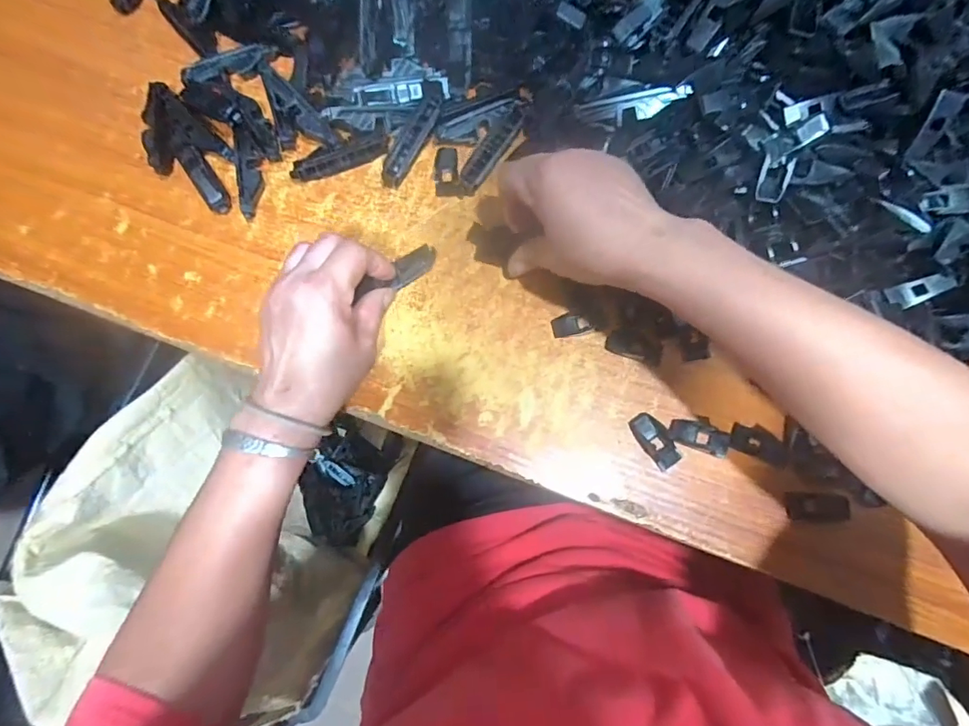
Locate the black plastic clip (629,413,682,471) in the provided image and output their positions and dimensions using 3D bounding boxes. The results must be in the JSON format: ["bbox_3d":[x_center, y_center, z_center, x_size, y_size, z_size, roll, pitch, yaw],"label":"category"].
[{"bbox_3d":[0.124,0.056,0.352,0.021,0.005,0.042,-30,81,-5],"label":"black plastic clip"}]

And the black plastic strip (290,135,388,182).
[{"bbox_3d":[-0.118,-0.169,0.394,0.079,0.014,0.017,-21,80,-4],"label":"black plastic strip"}]

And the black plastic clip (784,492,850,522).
[{"bbox_3d":[0.235,0.101,0.340,0.039,0.006,0.019,1,80,0],"label":"black plastic clip"}]

